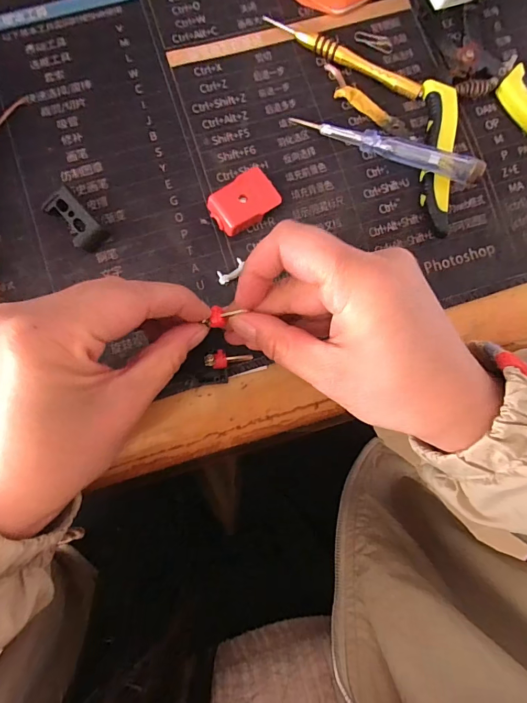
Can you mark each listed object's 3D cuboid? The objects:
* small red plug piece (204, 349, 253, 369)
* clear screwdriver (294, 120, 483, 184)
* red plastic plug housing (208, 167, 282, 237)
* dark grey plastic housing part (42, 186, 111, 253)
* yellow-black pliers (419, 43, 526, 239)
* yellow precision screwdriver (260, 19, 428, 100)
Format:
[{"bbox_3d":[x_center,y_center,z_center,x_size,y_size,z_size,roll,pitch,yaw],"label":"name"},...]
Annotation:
[{"bbox_3d":[-0.021,0.005,0.234,0.029,0.004,0.011,-2,87,-24],"label":"small red plug piece"},{"bbox_3d":[0.076,-0.130,0.249,0.119,0.010,0.011,23,85,12],"label":"clear screwdriver"},{"bbox_3d":[-0.012,-0.092,0.248,0.043,0.014,0.029,-40,90,-5],"label":"red plastic plug housing"},{"bbox_3d":[-0.115,-0.079,0.243,0.019,0.013,0.038,-43,90,-5],"label":"dark grey plastic housing part"},{"bbox_3d":[0.146,-0.143,0.259,0.111,0.016,0.118,-16,88,-5],"label":"yellow-black pliers"},{"bbox_3d":[0.053,-0.198,0.264,0.115,0.011,0.012,27,85,-2],"label":"yellow precision screwdriver"}]

